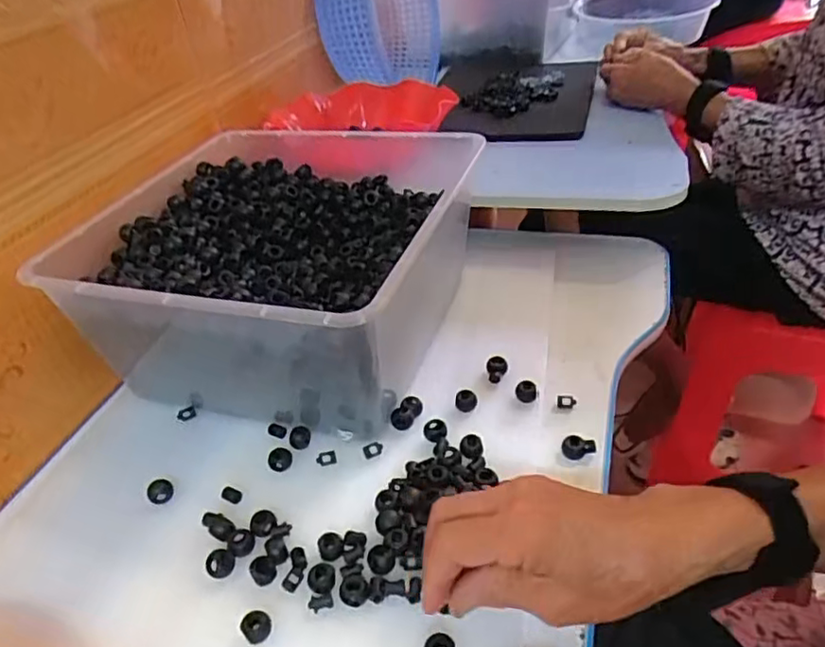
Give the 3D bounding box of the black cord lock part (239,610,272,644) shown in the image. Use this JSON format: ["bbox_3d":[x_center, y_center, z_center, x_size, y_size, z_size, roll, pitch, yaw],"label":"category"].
[{"bbox_3d":[-0.092,0.181,0.364,0.017,0.010,0.017,-5,37,4],"label":"black cord lock part"}]

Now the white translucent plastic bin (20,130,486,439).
[{"bbox_3d":[-0.104,-0.066,0.567,0.291,0.139,0.335,8,40,20],"label":"white translucent plastic bin"}]

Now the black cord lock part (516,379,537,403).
[{"bbox_3d":[0.091,0.055,0.491,0.017,0.018,0.014,3,39,11],"label":"black cord lock part"}]

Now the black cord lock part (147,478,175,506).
[{"bbox_3d":[-0.185,0.123,0.450,0.018,0.012,0.016,-28,44,-27],"label":"black cord lock part"}]

